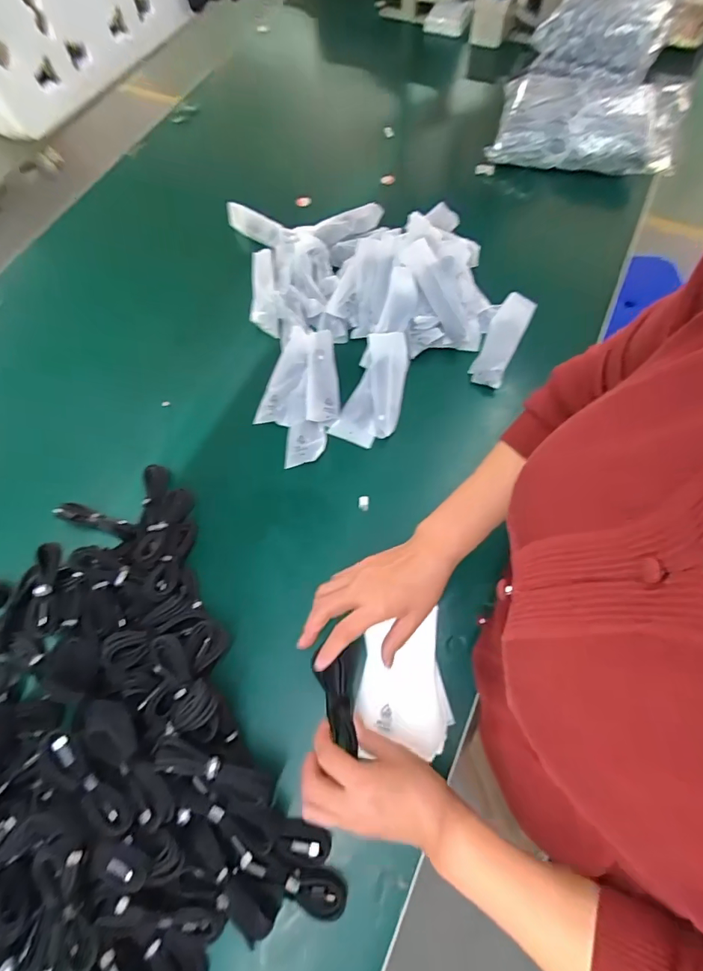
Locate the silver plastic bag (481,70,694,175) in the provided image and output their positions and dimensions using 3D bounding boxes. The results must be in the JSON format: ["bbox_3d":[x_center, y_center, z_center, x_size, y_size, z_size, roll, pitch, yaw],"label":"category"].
[{"bbox_3d":[0.458,-0.722,0.869,0.353,0.065,0.241,8,68,5],"label":"silver plastic bag"}]

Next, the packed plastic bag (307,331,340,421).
[{"bbox_3d":[-0.042,-0.163,0.652,0.045,0.015,0.155,-2,67,1],"label":"packed plastic bag"}]

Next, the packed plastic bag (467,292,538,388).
[{"bbox_3d":[0.227,-0.221,0.670,0.051,0.033,0.156,25,70,12],"label":"packed plastic bag"}]

